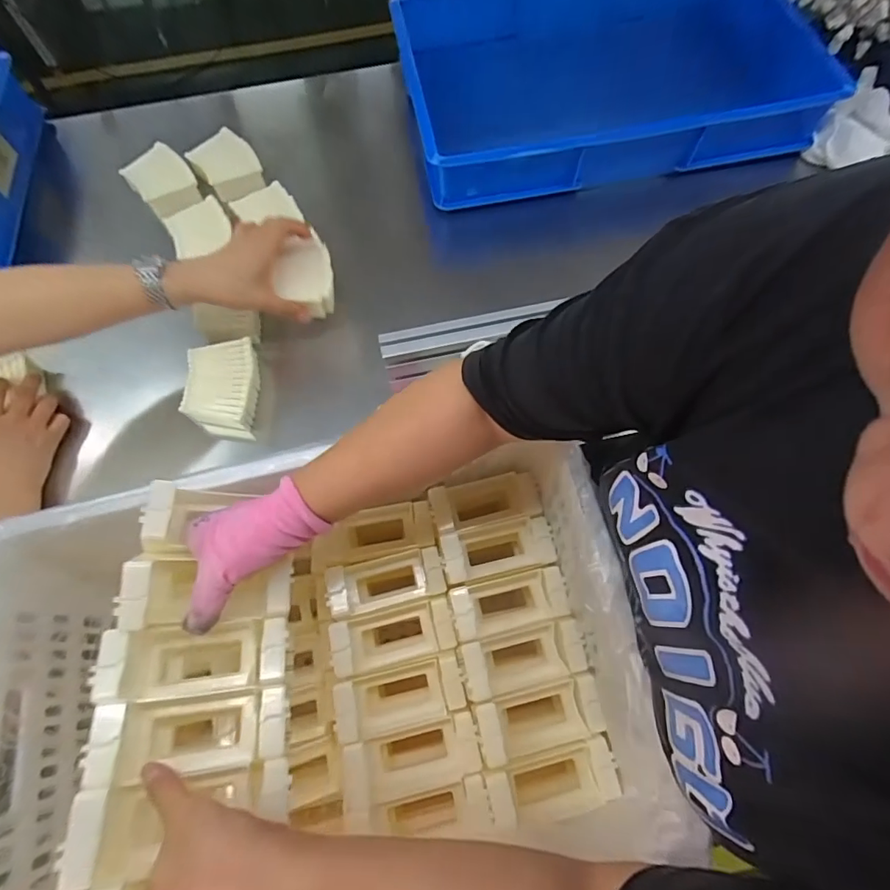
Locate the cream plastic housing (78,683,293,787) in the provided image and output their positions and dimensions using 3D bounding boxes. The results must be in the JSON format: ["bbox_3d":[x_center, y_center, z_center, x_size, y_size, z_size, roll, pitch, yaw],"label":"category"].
[{"bbox_3d":[-0.186,0.212,0.363,0.125,0.043,0.052,8,64,-26],"label":"cream plastic housing"}]

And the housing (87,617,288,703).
[{"bbox_3d":[-0.193,0.168,0.388,0.127,0.052,0.051,2,66,-18],"label":"housing"}]

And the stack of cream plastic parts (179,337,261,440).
[{"bbox_3d":[-0.277,-0.077,0.622,0.079,0.045,0.121,0,67,1],"label":"stack of cream plastic parts"}]

